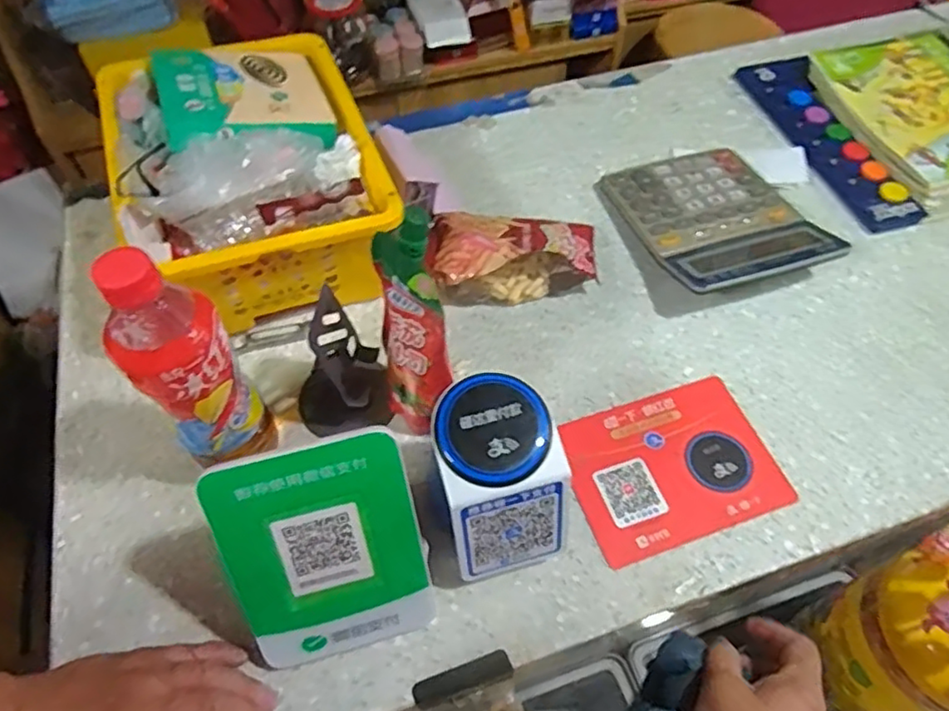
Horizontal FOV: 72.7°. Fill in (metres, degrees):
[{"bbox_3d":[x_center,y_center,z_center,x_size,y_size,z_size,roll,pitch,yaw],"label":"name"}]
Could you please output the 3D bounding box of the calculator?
[{"bbox_3d":[0.235,-0.137,0.626,0.155,0.043,0.194,-15,58,-10],"label":"calculator"}]

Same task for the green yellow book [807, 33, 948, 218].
[{"bbox_3d":[0.505,-0.275,0.720,0.179,0.028,0.265,-10,57,-6],"label":"green yellow book"}]

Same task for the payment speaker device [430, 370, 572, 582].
[{"bbox_3d":[0.013,0.085,0.433,0.085,0.124,0.096,-14,57,-9],"label":"payment speaker device"}]

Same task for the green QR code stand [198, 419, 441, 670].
[{"bbox_3d":[-0.090,0.122,0.396,0.114,0.145,0.086,-14,57,-9],"label":"green QR code stand"}]

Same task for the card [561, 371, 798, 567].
[{"bbox_3d":[0.153,0.085,0.505,0.158,0.005,0.120,-17,57,-11],"label":"card"}]

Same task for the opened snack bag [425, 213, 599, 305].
[{"bbox_3d":[0.032,-0.099,0.598,0.163,0.051,0.100,2,56,2],"label":"opened snack bag"}]

